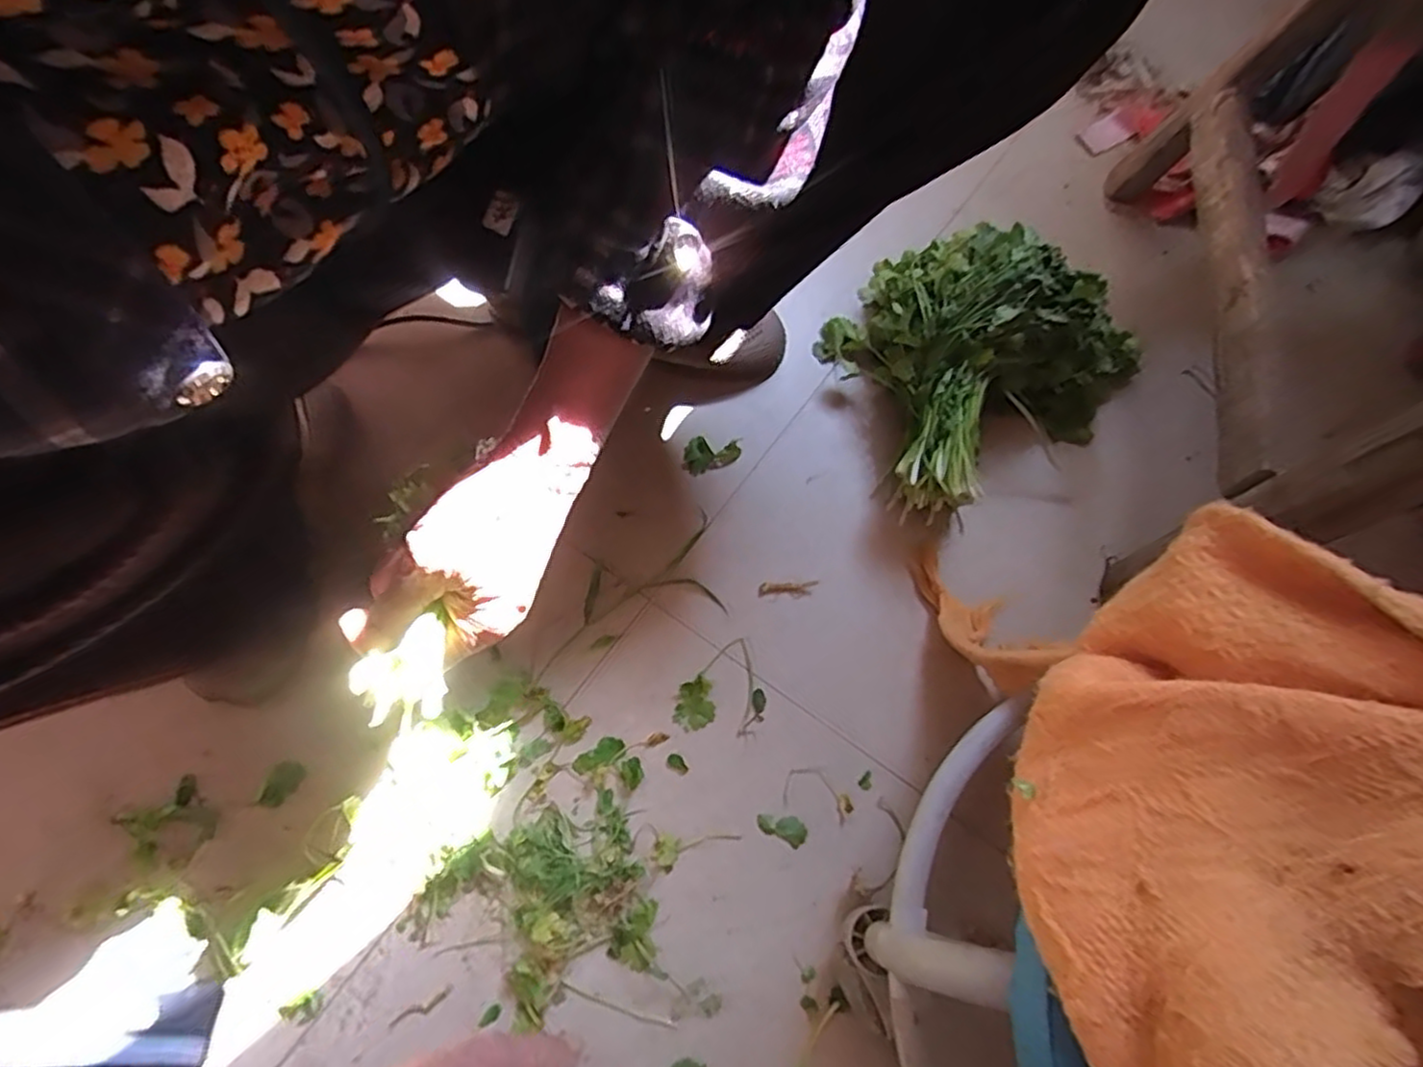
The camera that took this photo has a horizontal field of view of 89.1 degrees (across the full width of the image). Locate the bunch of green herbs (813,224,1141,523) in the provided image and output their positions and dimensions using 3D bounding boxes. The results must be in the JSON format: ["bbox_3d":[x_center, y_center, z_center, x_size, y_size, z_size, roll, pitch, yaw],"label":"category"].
[{"bbox_3d":[0.190,-0.143,0.530,0.229,0.098,0.197,-29,71,-14],"label":"bunch of green herbs"}]

